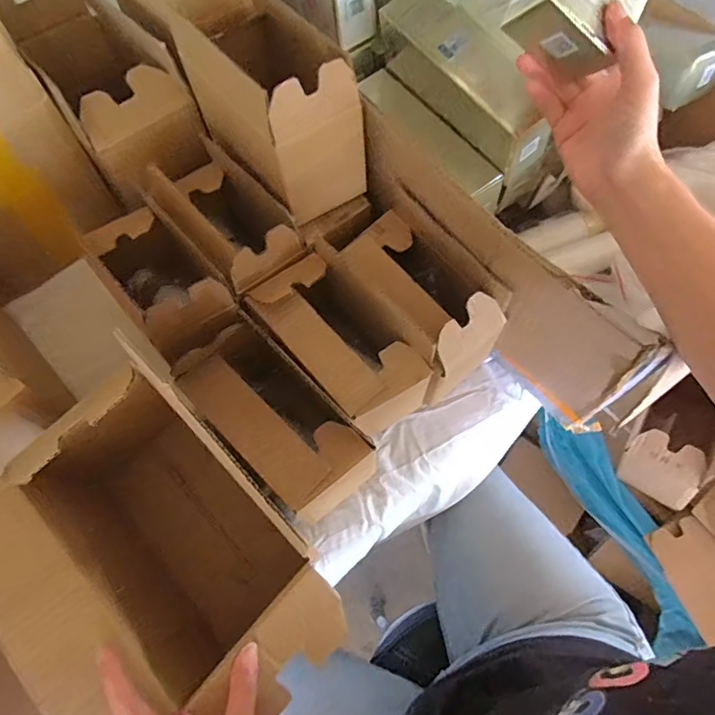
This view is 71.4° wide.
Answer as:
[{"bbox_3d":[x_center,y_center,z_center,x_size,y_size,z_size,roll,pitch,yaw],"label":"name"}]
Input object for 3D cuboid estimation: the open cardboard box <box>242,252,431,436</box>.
[{"bbox_3d":[-0.015,-0.012,0.513,0.097,0.121,0.198,-39,70,-15],"label":"open cardboard box"}]

